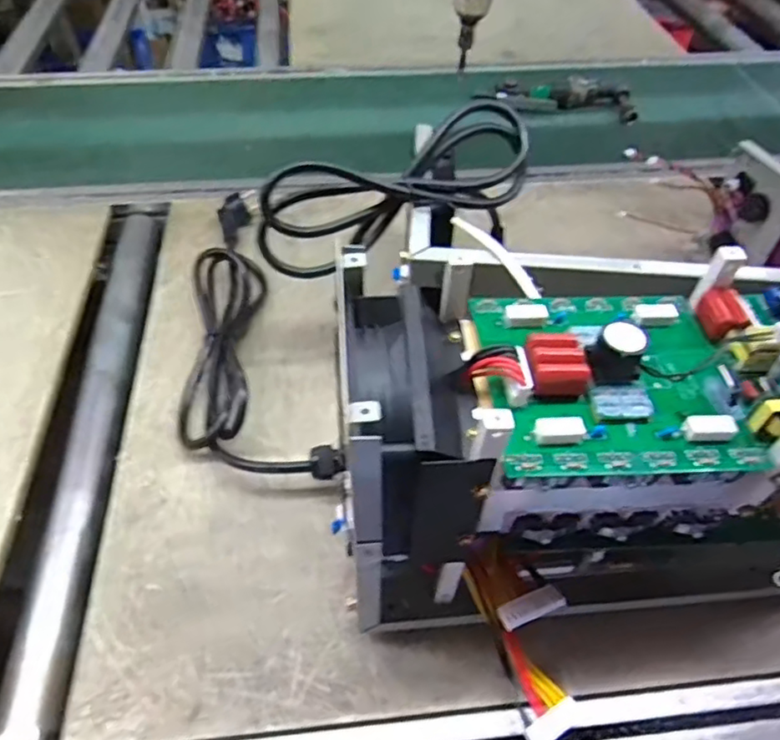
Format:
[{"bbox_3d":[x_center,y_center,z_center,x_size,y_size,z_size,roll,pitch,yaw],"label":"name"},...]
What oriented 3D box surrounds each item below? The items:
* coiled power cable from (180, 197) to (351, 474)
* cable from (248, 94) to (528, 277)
[{"bbox_3d":[-0.156,-0.047,0.606,0.117,0.061,0.400,-13,51,-13],"label":"coiled power cable"},{"bbox_3d":[0.008,-0.147,0.522,0.234,0.098,0.102,-33,58,-27],"label":"cable"}]

